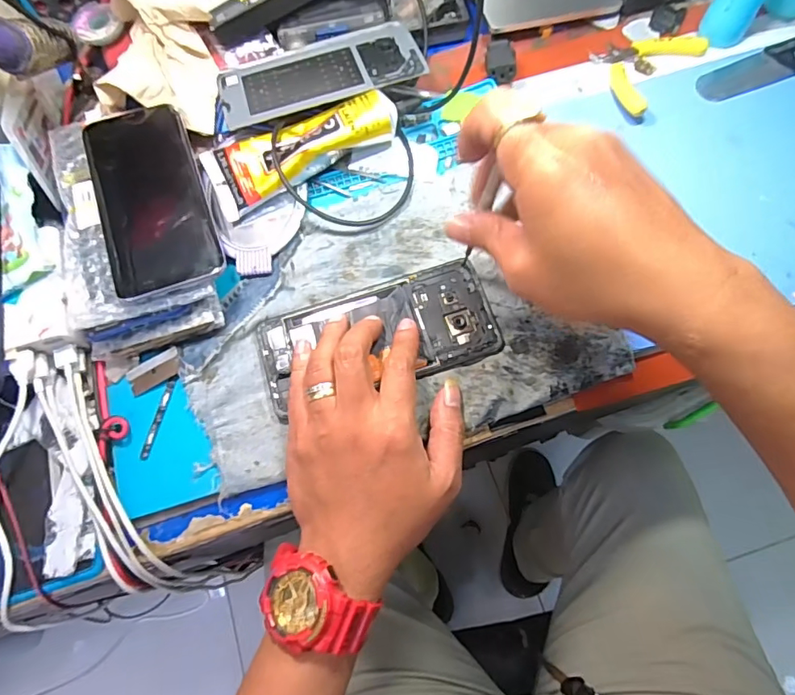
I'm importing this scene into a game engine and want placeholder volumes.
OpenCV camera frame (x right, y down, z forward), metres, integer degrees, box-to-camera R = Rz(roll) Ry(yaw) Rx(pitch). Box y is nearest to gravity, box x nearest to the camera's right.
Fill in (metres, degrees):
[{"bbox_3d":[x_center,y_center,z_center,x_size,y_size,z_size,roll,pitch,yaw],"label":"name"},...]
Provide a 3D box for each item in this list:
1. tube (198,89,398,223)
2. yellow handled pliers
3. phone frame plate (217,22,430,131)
[{"bbox_3d":[-0.071,-0.149,0.377,0.143,0.029,0.051,-23,73,-5],"label":"tube"},{"bbox_3d":[0.198,-0.231,0.401,0.099,0.019,0.063,-42,75,-10],"label":"yellow handled pliers"},{"bbox_3d":[-0.060,-0.216,0.397,0.157,0.006,0.068,-16,64,-2],"label":"phone frame plate"}]

